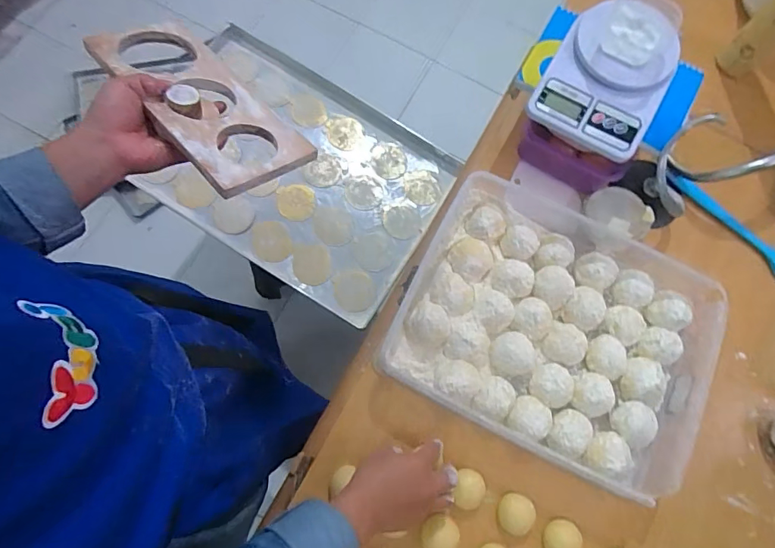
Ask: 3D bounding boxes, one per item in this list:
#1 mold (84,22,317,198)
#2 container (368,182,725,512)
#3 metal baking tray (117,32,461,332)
[{"bbox_3d":[-0.196,-0.184,0.478,0.257,0.016,0.120,44,54,14],"label":"mold"},{"bbox_3d":[0.211,0.067,0.572,0.375,0.054,0.301,25,74,3],"label":"container"},{"bbox_3d":[-0.193,-0.211,0.942,0.596,0.061,0.418,31,76,1],"label":"metal baking tray"}]

